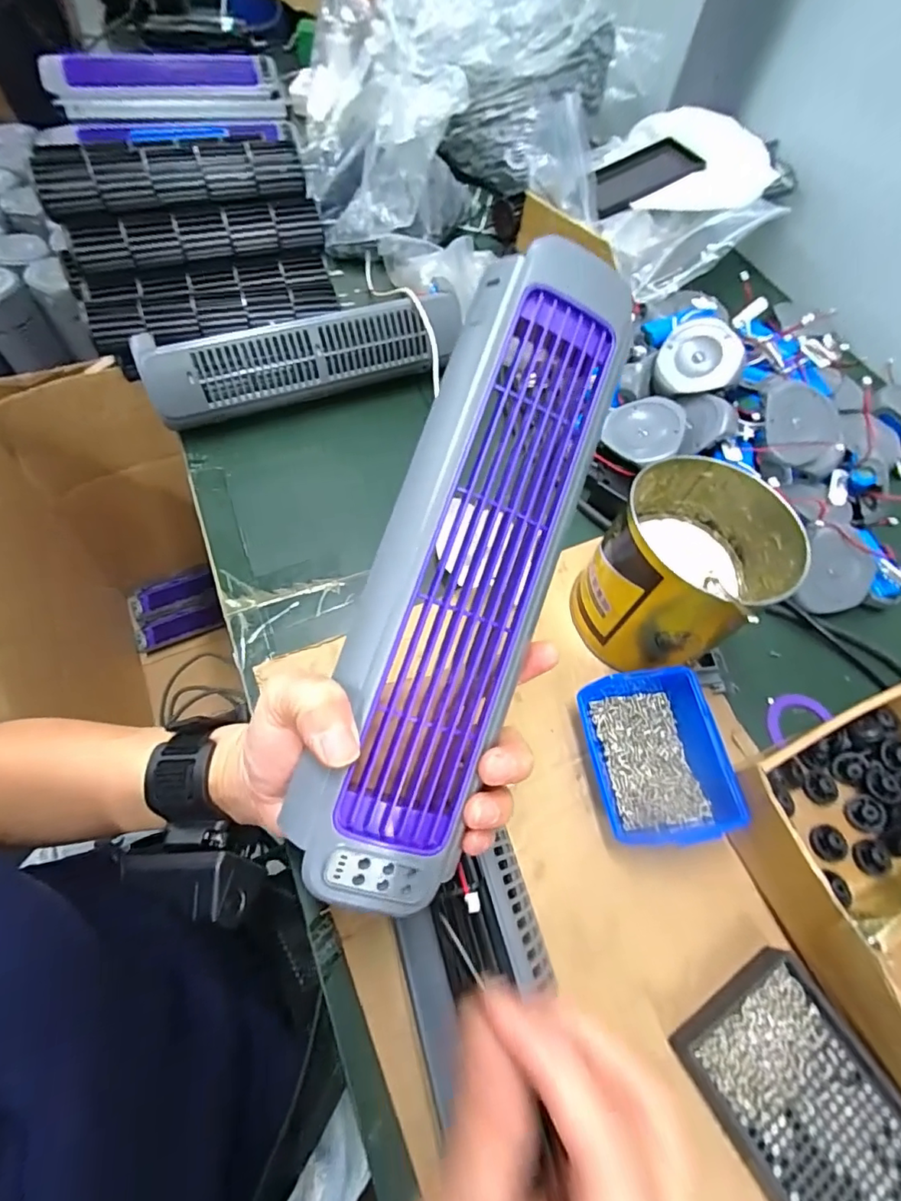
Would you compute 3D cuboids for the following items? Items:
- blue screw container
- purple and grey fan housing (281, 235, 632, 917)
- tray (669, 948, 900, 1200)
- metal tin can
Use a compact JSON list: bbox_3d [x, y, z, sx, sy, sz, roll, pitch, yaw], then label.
[{"bbox_3d":[0.144,0.109,0.369,0.082,0.044,0.110,-7,64,-7],"label":"blue screw container"},{"bbox_3d":[0.007,-0.018,0.236,0.079,0.028,0.292,21,83,-12],"label":"purple and grey fan housing"},{"bbox_3d":[0.203,0.290,0.292,0.089,0.023,0.141,-28,68,-16],"label":"tray"},{"bbox_3d":[0.171,-0.022,0.397,0.133,0.110,0.119,-27,67,-16],"label":"metal tin can"}]

